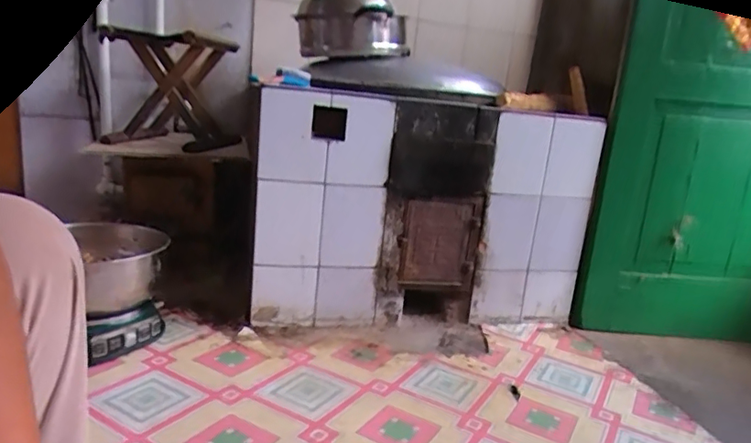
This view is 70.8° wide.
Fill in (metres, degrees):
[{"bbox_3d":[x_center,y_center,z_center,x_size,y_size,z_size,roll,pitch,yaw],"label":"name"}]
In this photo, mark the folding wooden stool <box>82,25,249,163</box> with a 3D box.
[{"bbox_3d":[-0.538,-0.351,1.490,0.355,0.324,0.329,6,14,4],"label":"folding wooden stool"}]

